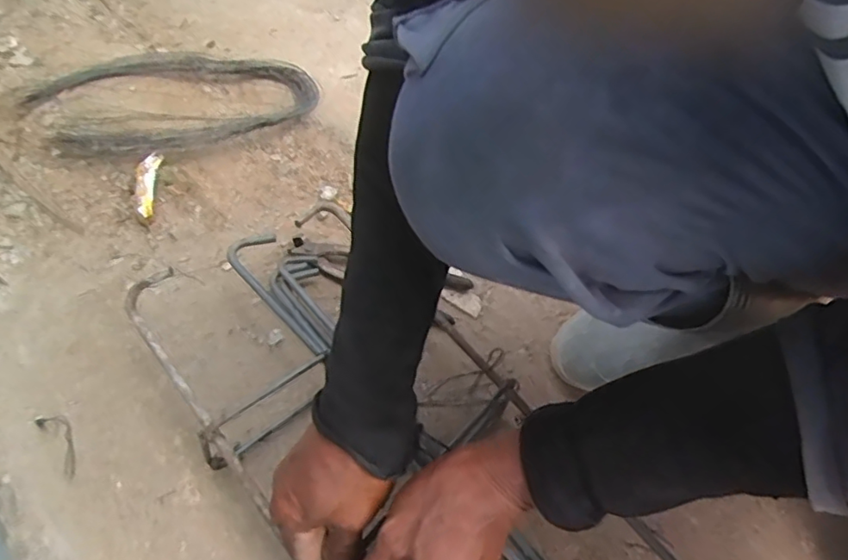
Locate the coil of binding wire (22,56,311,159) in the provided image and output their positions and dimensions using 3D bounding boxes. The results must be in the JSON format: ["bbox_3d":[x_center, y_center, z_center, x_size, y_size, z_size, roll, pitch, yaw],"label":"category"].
[{"bbox_3d":[-0.375,-0.278,0.863,0.397,0.045,0.261,-16,51,-18],"label":"coil of binding wire"}]

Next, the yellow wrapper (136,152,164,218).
[{"bbox_3d":[-0.340,-0.120,0.695,0.031,0.022,0.089,-5,61,-9],"label":"yellow wrapper"}]

